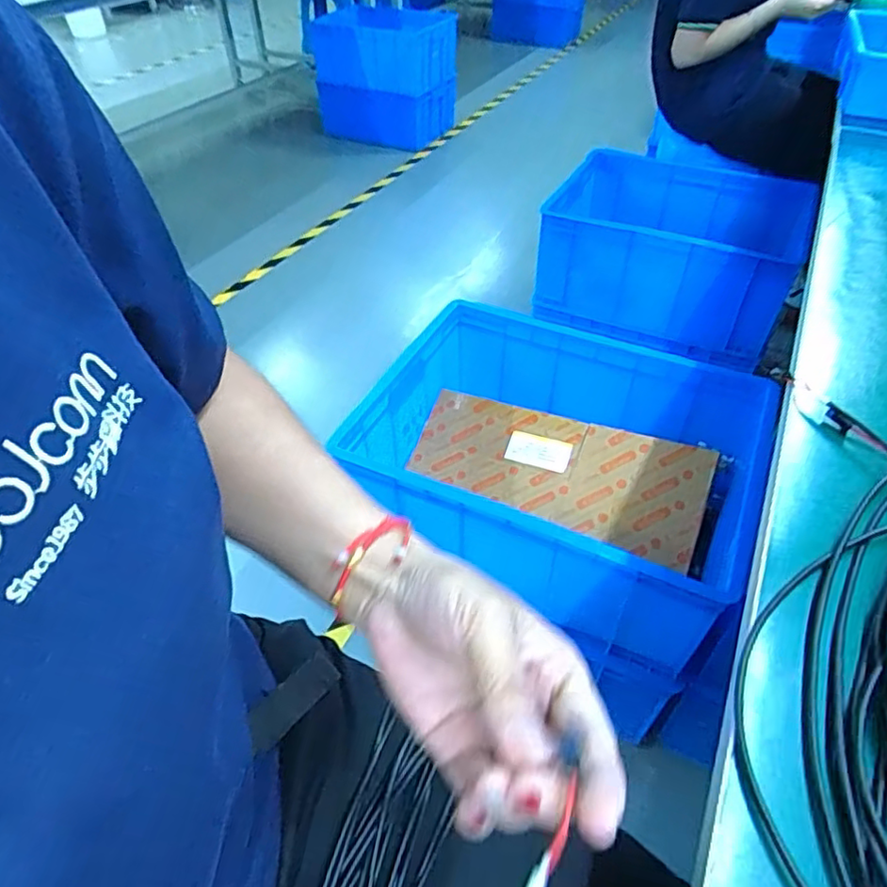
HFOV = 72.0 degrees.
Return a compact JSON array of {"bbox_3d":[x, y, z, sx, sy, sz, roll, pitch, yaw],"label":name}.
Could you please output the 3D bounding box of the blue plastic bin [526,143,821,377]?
[{"bbox_3d":[0.525,-0.463,1.439,0.536,0.241,0.427,21,50,20],"label":"blue plastic bin"}]

